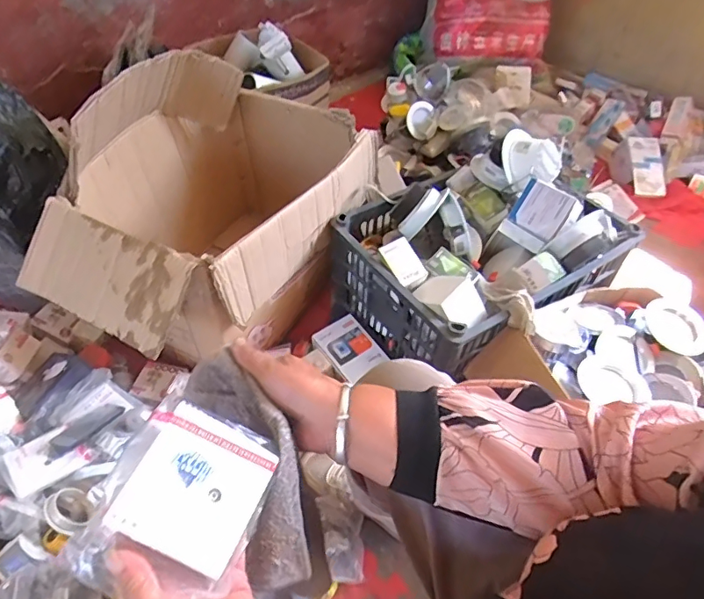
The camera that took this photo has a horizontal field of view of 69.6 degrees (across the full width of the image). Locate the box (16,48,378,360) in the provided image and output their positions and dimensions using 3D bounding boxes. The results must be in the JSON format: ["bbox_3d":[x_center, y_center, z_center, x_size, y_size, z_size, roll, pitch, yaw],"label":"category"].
[{"bbox_3d":[-0.268,-0.155,0.972,0.435,0.428,0.601,23,51,16],"label":"box"}]

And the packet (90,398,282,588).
[{"bbox_3d":[-0.109,0.129,0.355,0.096,0.010,0.096,31,59,-16],"label":"packet"}]

